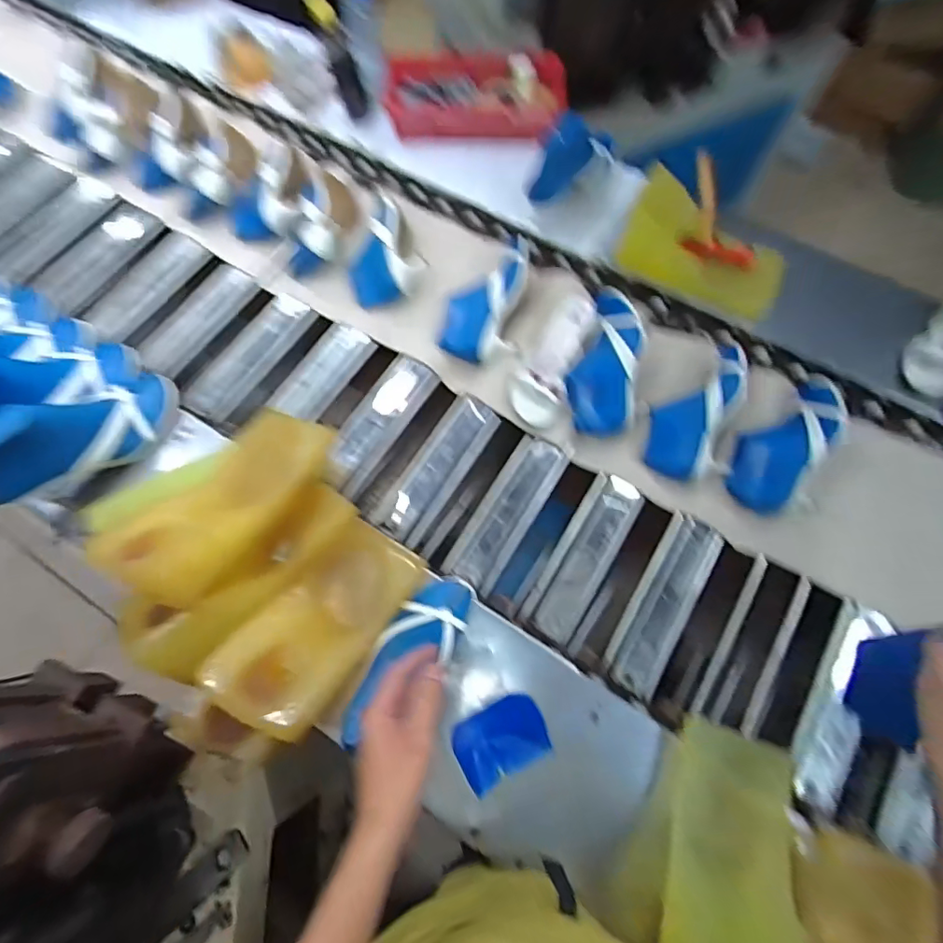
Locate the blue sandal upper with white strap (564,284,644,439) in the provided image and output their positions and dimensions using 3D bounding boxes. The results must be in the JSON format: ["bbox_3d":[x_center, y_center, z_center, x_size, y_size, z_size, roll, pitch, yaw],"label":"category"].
[{"bbox_3d":[0.218,-0.181,0.837,0.106,0.084,0.244,10,87,5],"label":"blue sandal upper with white strap"}]

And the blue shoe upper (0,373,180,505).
[{"bbox_3d":[-0.567,-0.052,0.753,0.088,0.109,0.275,42,49,15],"label":"blue shoe upper"}]

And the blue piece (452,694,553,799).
[{"bbox_3d":[0.038,0.337,0.655,0.114,0.006,0.085,-26,85,-16],"label":"blue piece"}]

